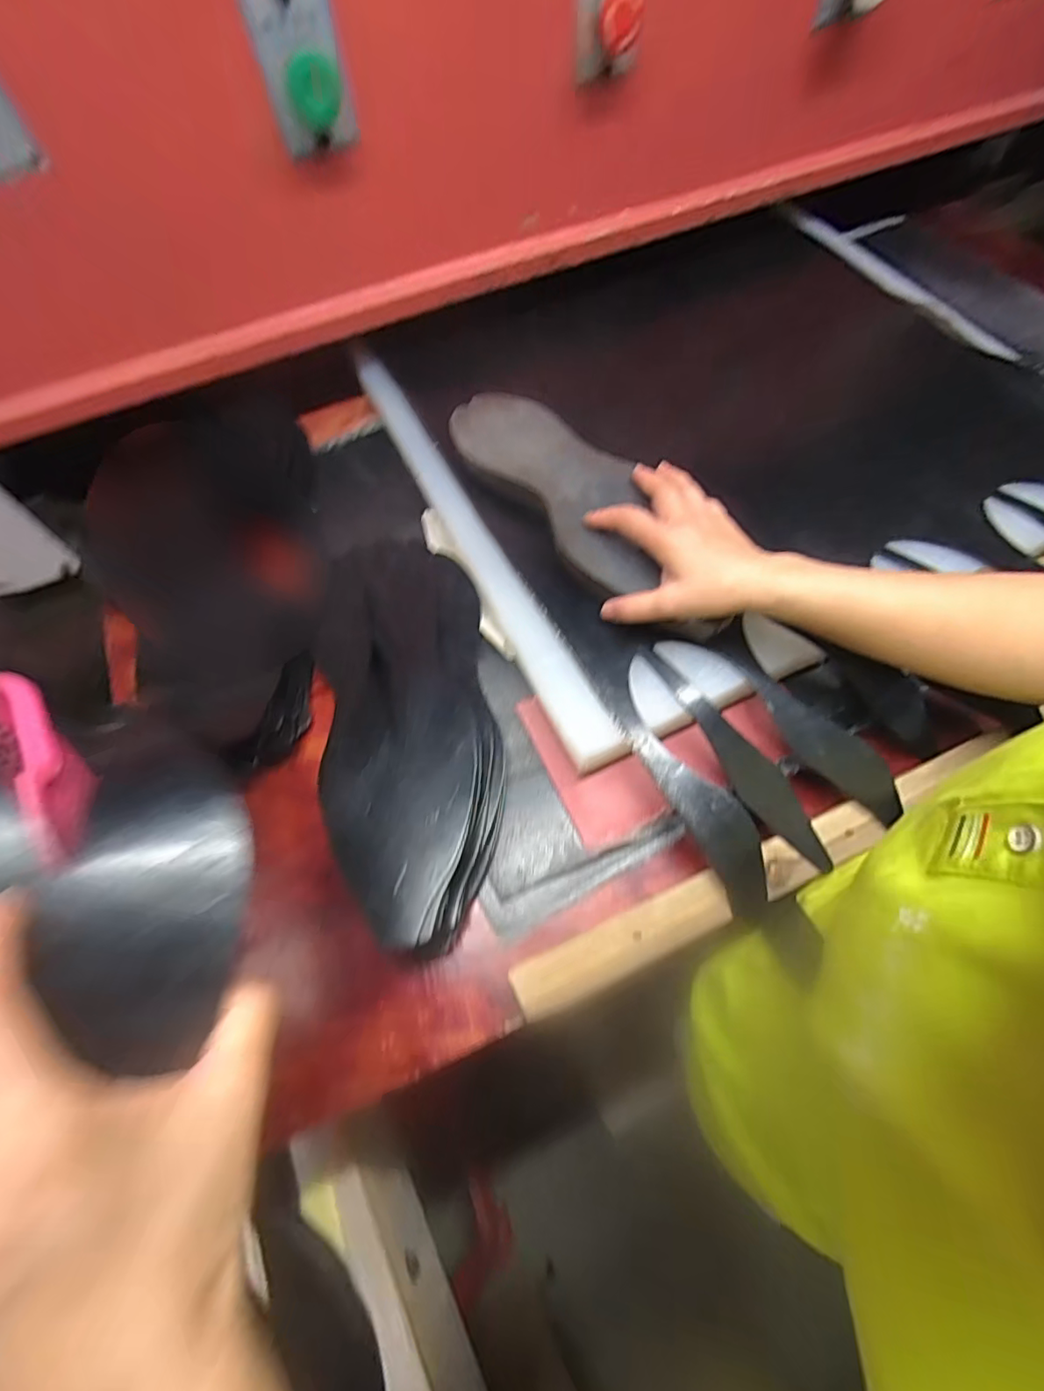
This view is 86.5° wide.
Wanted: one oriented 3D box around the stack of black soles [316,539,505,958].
[{"bbox_3d":[-0.090,0.019,0.428,0.137,0.056,0.330,-11,63,-3],"label":"stack of black soles"}]

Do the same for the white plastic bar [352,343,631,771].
[{"bbox_3d":[-0.055,-0.157,0.499,0.035,0.024,0.498,-26,65,-10],"label":"white plastic bar"}]

